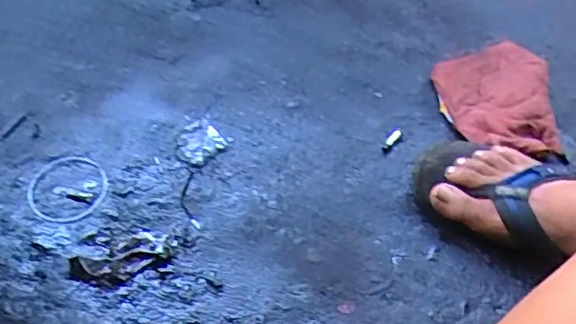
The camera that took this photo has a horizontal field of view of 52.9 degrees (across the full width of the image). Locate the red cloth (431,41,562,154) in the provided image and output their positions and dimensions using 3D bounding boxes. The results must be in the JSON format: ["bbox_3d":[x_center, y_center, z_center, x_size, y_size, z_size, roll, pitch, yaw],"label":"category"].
[{"bbox_3d":[0.243,-0.087,0.685,0.132,0.034,0.177,8,55,2],"label":"red cloth"}]

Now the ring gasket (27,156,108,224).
[{"bbox_3d":[-0.224,0.026,0.588,0.078,0.004,0.078,1,55,-2],"label":"ring gasket"}]

